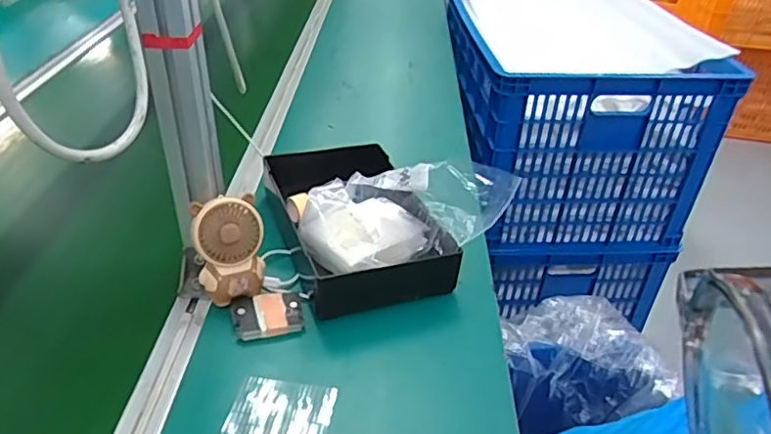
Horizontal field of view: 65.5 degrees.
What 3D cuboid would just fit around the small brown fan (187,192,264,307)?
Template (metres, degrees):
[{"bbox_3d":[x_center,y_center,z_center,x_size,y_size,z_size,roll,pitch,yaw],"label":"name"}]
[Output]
[{"bbox_3d":[-0.155,0.033,0.600,0.066,0.096,0.050,-9,37,-15],"label":"small brown fan"}]

